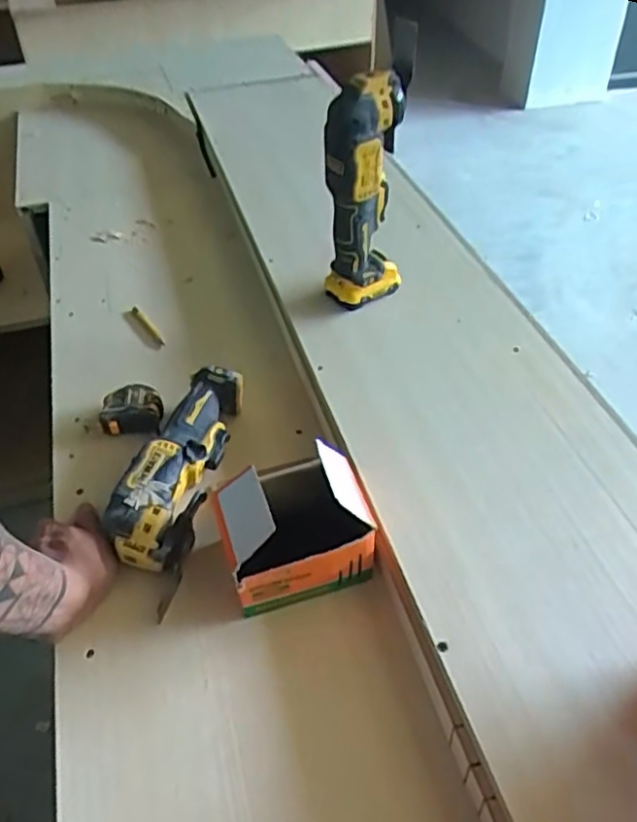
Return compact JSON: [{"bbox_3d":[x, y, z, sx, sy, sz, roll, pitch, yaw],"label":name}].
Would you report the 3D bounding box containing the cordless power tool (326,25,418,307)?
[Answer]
[{"bbox_3d":[0.053,-0.231,0.782,0.090,0.300,0.081,2,46,4],"label":"cordless power tool"}]

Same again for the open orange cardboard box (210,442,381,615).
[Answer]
[{"bbox_3d":[-0.024,0.112,0.623,0.130,0.105,0.096,-16,48,-14],"label":"open orange cardboard box"}]

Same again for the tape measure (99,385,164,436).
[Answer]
[{"bbox_3d":[-0.215,0.001,0.787,0.070,0.038,0.059,0,46,2],"label":"tape measure"}]

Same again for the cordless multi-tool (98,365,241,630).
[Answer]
[{"bbox_3d":[-0.148,0.065,0.705,0.082,0.064,0.254,8,47,9],"label":"cordless multi-tool"}]

